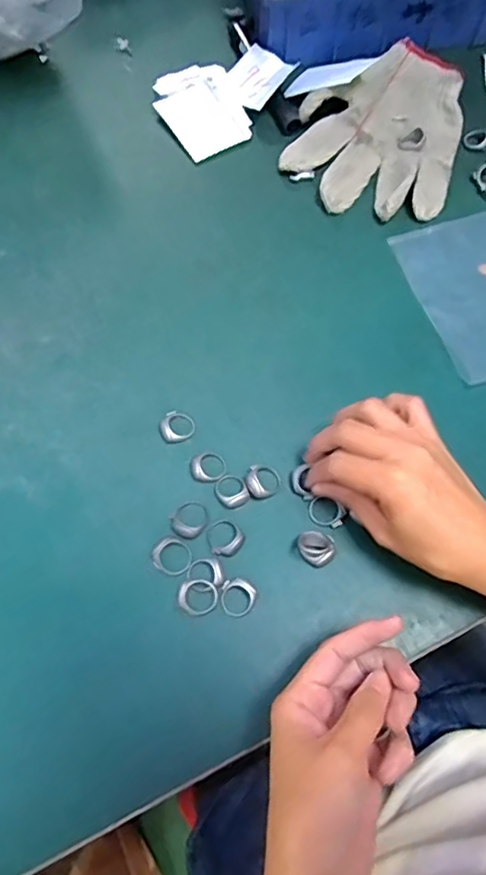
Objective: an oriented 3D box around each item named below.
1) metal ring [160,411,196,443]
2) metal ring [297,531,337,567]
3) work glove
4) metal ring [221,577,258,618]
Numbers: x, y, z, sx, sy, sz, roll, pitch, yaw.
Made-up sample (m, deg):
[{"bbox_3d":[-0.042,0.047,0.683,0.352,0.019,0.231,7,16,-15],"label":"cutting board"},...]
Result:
[{"bbox_3d":[-0.046,-0.008,0.396,0.023,0.004,0.023,0,67,-1],"label":"metal ring"},{"bbox_3d":[0.046,0.070,0.364,0.024,0.010,0.018,34,70,12],"label":"metal ring"},{"bbox_3d":[0.122,-0.278,0.507,0.137,0.021,0.198,17,68,6],"label":"work glove"},{"bbox_3d":[-0.004,0.098,0.354,0.022,0.004,0.022,0,67,-1],"label":"metal ring"}]

